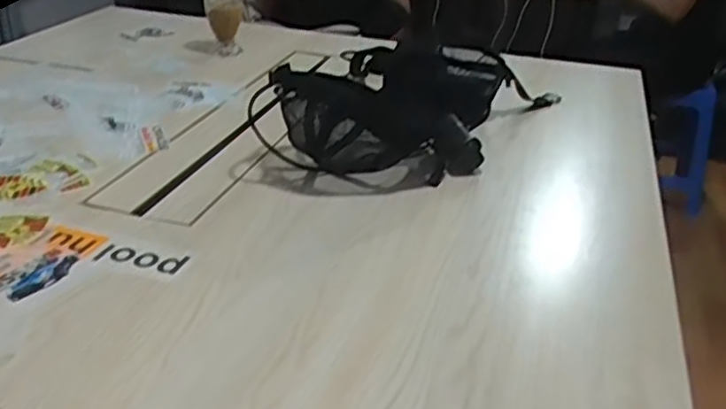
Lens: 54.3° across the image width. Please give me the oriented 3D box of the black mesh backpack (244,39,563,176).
[{"bbox_3d":[0.086,-0.170,1.100,0.331,0.109,0.464,11,27,15],"label":"black mesh backpack"}]

